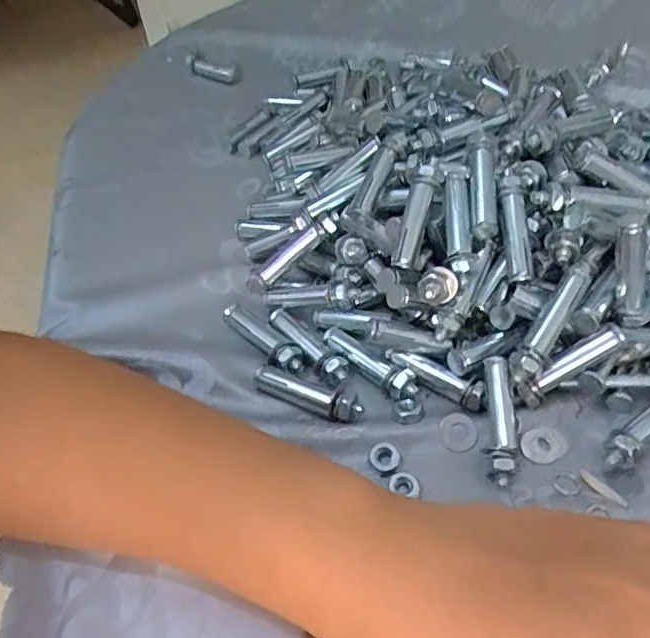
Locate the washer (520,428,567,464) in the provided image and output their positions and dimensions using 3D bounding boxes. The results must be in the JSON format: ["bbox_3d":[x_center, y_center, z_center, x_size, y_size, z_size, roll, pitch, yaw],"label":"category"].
[{"bbox_3d":[0.096,0.055,0.263,0.019,0.004,0.016,-25,54,-1],"label":"washer"}]

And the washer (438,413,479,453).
[{"bbox_3d":[0.060,0.051,0.268,0.017,0.004,0.017,-7,67,-4],"label":"washer"}]

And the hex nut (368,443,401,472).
[{"bbox_3d":[0.026,0.060,0.259,0.012,0.004,0.013,34,61,29],"label":"hex nut"}]

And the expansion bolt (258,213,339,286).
[{"bbox_3d":[-0.015,-0.038,0.317,0.052,0.010,0.010,-39,52,10],"label":"expansion bolt"}]

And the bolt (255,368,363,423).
[{"bbox_3d":[-0.008,0.035,0.280,0.053,0.009,0.010,19,54,20],"label":"bolt"}]

